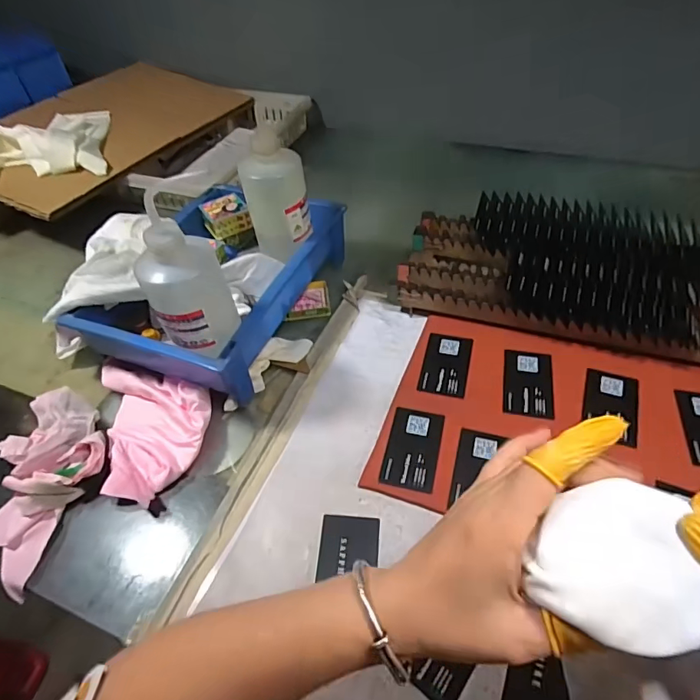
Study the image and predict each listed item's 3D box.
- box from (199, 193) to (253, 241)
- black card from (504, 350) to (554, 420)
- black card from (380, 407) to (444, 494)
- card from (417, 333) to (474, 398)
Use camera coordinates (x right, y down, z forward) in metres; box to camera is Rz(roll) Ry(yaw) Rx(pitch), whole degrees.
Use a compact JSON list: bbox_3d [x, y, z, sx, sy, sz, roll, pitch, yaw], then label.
[{"bbox_3d":[-0.170,-0.184,0.644,0.056,0.029,0.062,-26,50,-16],"label":"box"},{"bbox_3d":[0.189,0.035,0.500,0.049,0.004,0.084,7,49,13],"label":"black card"},{"bbox_3d":[0.061,0.095,0.458,0.049,0.006,0.085,7,49,13],"label":"black card"},{"bbox_3d":[0.107,0.015,0.524,0.049,0.004,0.083,9,50,15],"label":"card"}]

